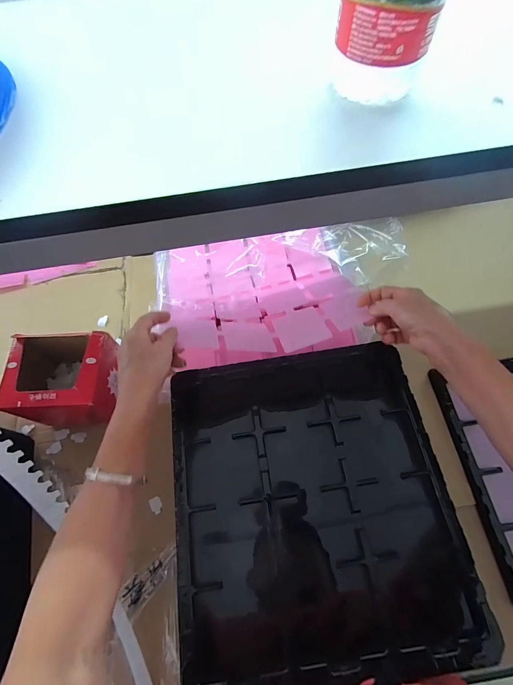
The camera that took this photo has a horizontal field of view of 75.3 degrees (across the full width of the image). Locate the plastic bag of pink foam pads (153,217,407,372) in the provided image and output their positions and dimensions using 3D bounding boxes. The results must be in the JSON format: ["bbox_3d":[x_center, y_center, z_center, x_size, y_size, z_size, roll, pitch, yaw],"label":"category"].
[{"bbox_3d":[0.041,-0.107,0.594,0.458,0.101,0.289,-6,65,-1],"label":"plastic bag of pink foam pads"}]

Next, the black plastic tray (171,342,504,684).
[{"bbox_3d":[0.066,0.189,0.424,0.332,0.030,0.363,-9,65,-2],"label":"black plastic tray"}]

